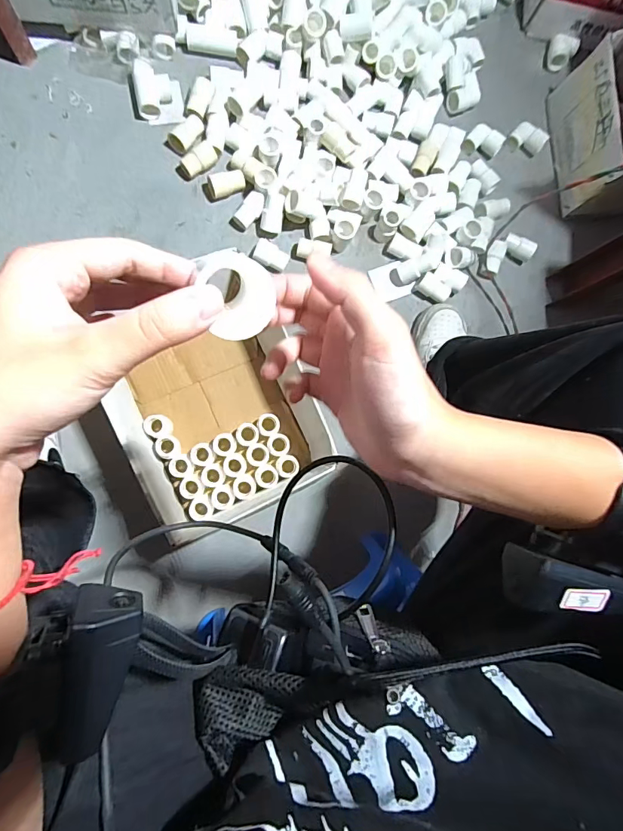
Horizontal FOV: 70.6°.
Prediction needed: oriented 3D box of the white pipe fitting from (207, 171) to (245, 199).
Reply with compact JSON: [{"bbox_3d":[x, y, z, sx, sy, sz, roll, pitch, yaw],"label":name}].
[{"bbox_3d":[-0.128,-0.350,0.667,0.052,0.027,0.030,-22,89,-10],"label":"white pipe fitting"}]

